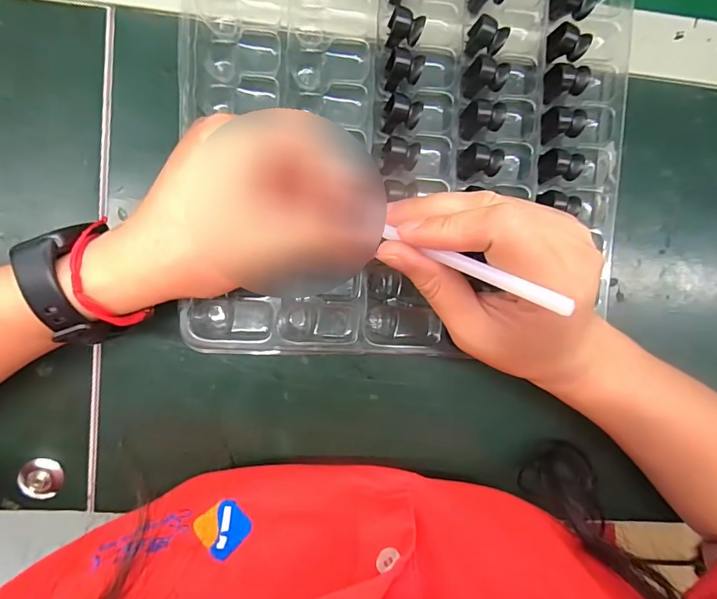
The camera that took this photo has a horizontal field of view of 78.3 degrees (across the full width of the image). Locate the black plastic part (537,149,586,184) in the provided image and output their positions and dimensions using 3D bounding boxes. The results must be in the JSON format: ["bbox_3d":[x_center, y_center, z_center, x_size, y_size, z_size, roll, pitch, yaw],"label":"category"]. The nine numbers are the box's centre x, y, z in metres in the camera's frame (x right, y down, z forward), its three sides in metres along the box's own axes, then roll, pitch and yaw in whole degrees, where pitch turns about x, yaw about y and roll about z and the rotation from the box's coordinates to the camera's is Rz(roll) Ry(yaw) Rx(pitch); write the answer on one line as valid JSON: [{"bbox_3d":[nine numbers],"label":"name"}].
[{"bbox_3d":[0.119,-0.080,0.262,0.025,0.013,0.019,-6,93,-5],"label":"black plastic part"}]

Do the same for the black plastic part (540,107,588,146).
[{"bbox_3d":[0.121,-0.106,0.261,0.021,0.016,0.020,-10,93,-5],"label":"black plastic part"}]

